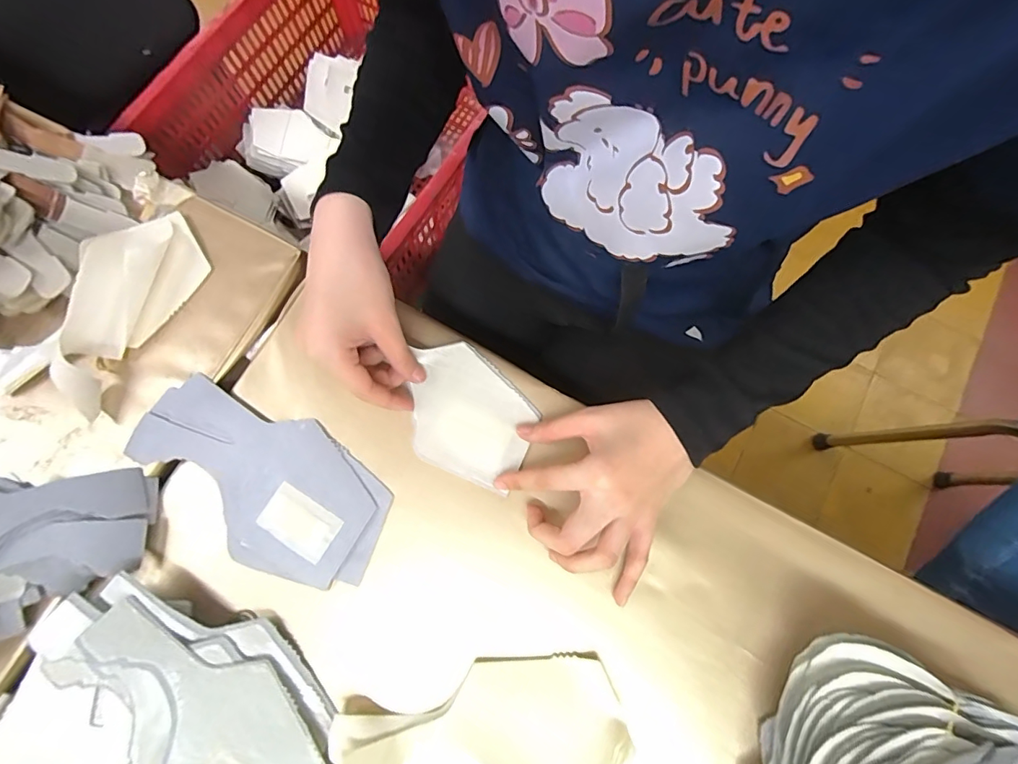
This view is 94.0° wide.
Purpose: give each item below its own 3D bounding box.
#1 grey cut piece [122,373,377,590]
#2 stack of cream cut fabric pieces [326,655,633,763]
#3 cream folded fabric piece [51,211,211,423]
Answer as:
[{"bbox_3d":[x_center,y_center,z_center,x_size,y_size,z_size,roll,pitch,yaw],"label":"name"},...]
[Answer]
[{"bbox_3d":[-0.192,0.069,0.356,0.184,0.010,0.100,31,79,8],"label":"grey cut piece"},{"bbox_3d":[-0.014,0.239,0.300,0.175,0.026,0.095,-13,76,-2],"label":"stack of cream cut fabric pieces"},{"bbox_3d":[-0.311,-0.066,0.374,0.076,0.033,0.166,27,78,7],"label":"cream folded fabric piece"}]

